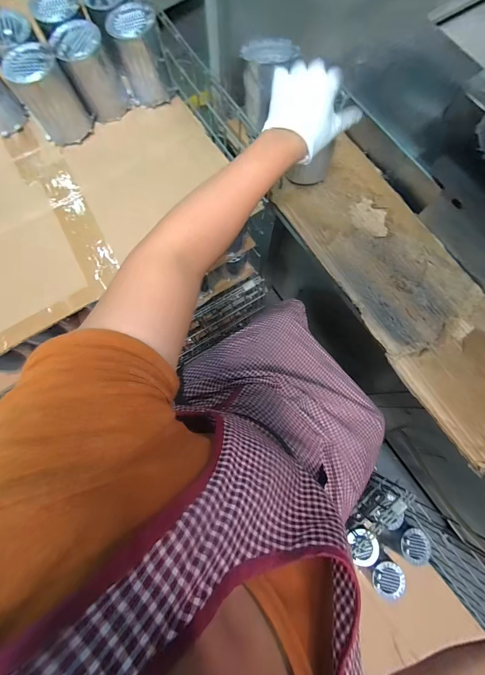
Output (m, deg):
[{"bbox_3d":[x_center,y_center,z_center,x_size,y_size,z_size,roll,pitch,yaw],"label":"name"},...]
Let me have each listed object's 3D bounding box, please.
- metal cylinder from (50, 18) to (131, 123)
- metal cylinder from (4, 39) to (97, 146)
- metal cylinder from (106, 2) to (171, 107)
[{"bbox_3d":[-0.282,-0.502,0.535,0.085,0.120,0.079,-20,78,-5],"label":"metal cylinder"},{"bbox_3d":[-0.356,-0.448,0.524,0.092,0.128,0.092,-27,79,-6],"label":"metal cylinder"},{"bbox_3d":[-0.195,-0.547,0.546,0.090,0.123,0.092,-14,78,-4],"label":"metal cylinder"}]

